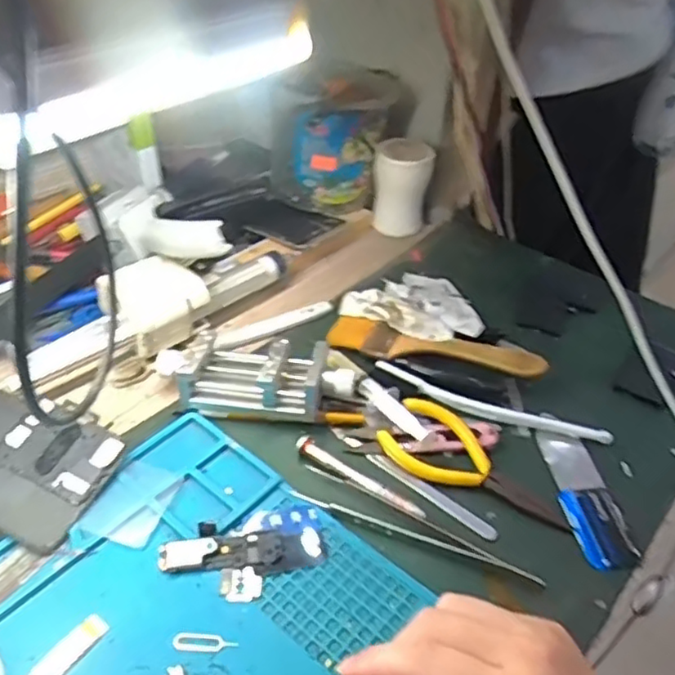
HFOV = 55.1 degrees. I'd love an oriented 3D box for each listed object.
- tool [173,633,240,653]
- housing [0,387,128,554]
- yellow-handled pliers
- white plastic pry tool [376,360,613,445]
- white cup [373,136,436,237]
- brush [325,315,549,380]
[{"bbox_3d":[-0.068,0.157,0.332,0.033,0.004,0.009,5,41,0],"label":"tool"},{"bbox_3d":[-0.218,0.065,0.404,0.151,0.009,0.077,26,56,7],"label":"housing"},{"bbox_3d":[0.089,0.083,0.421,0.127,0.019,0.051,31,47,27],"label":"yellow-handled pliers"},{"bbox_3d":[0.109,0.048,0.467,0.170,0.007,0.017,18,43,16],"label":"white plastic pry tool"},{"bbox_3d":[0.063,-0.153,0.647,0.054,0.080,0.050,6,41,2],"label":"white cup"},{"bbox_3d":[0.075,0.004,0.505,0.165,0.027,0.045,14,42,10],"label":"brush"}]

